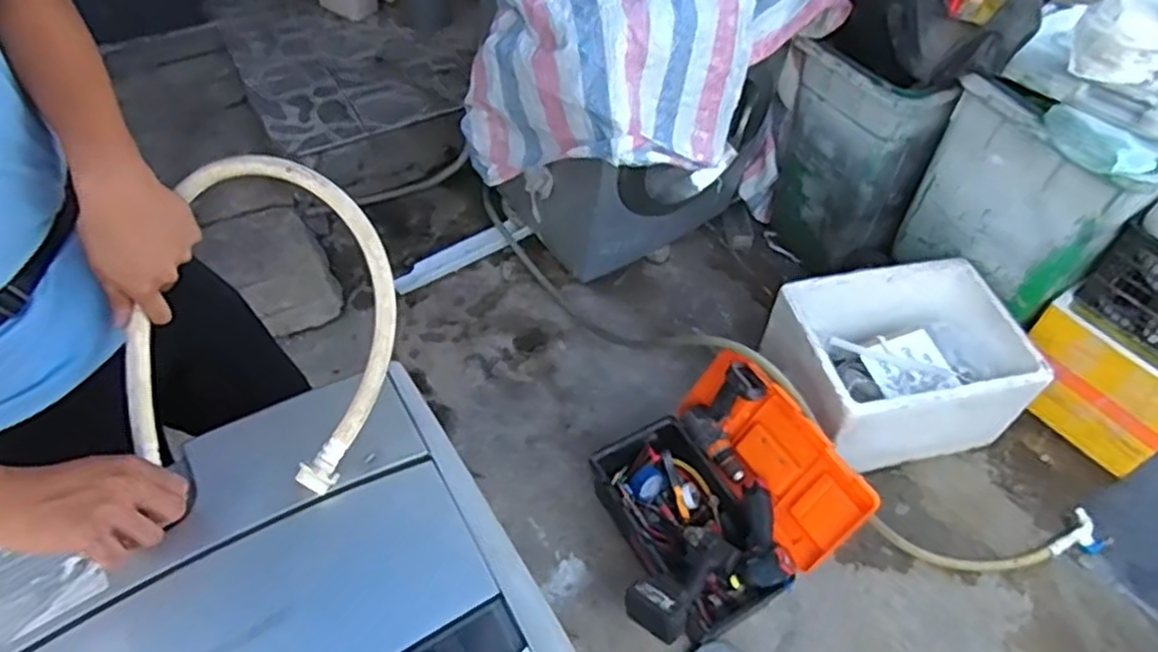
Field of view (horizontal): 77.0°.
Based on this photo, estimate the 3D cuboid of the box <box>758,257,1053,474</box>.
[{"bbox_3d":[0.742,0.103,1.779,0.506,0.330,0.386,-8,49,-7],"label":"box"}]

